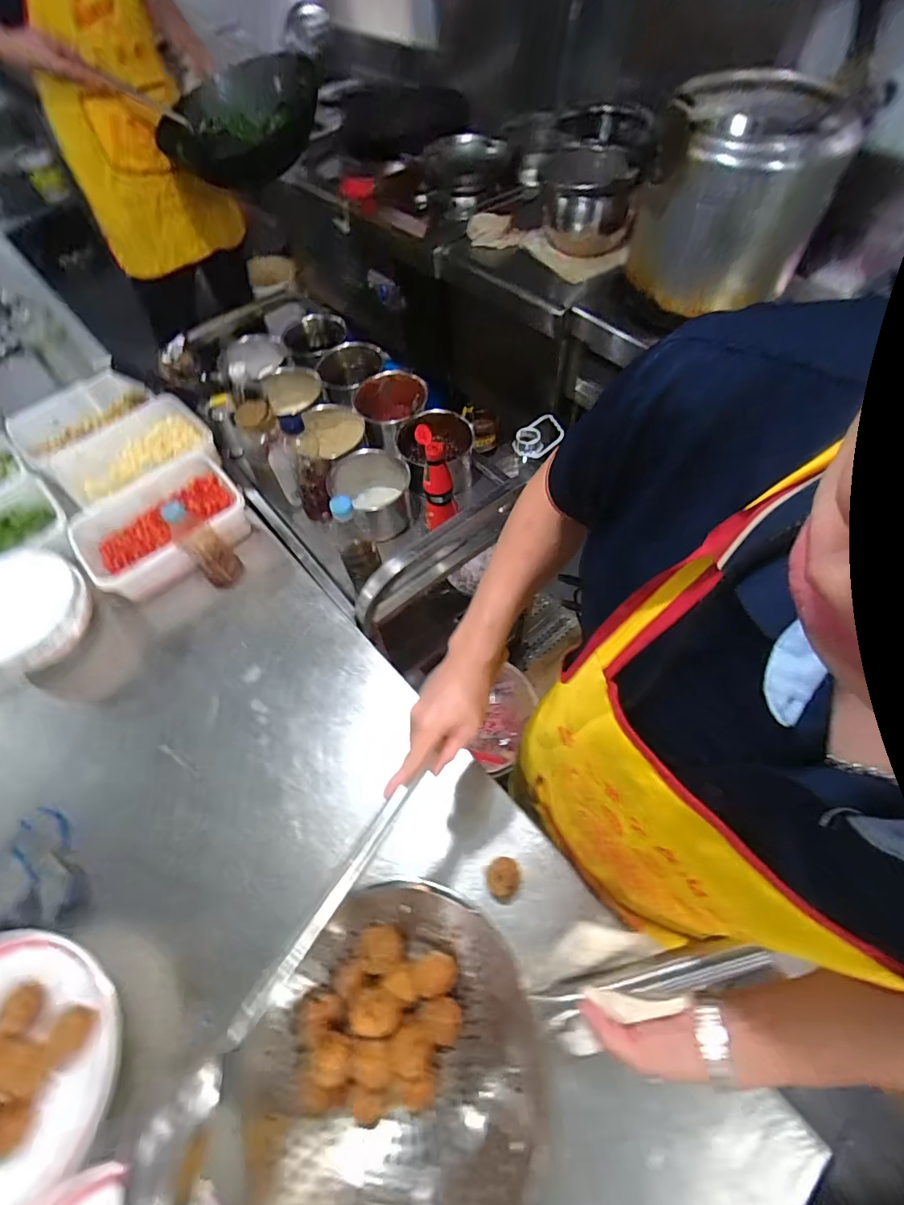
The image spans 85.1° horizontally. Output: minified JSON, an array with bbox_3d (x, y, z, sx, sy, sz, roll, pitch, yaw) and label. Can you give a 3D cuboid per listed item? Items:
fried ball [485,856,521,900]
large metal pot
[{"bbox_3d":[0.062,0.334,0.599,0.040,0.034,0.043,-1,60,2],"label":"fried ball"},{"bbox_3d":[0.602,-0.843,1.020,0.312,0.317,0.364,27,65,17],"label":"large metal pot"}]

